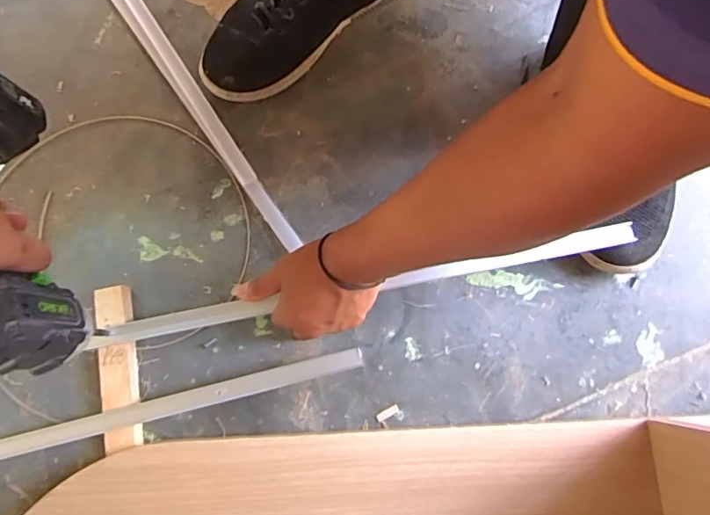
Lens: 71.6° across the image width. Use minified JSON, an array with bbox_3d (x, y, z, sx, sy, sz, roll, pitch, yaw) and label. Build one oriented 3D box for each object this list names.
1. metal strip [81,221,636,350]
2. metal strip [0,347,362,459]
[{"bbox_3d":[0.006,0.026,0.476,0.535,0.014,0.020,-11,78,0],"label":"metal strip"},{"bbox_3d":[-0.401,0.196,0.458,0.833,0.026,0.018,-14,78,-1],"label":"metal strip"}]

